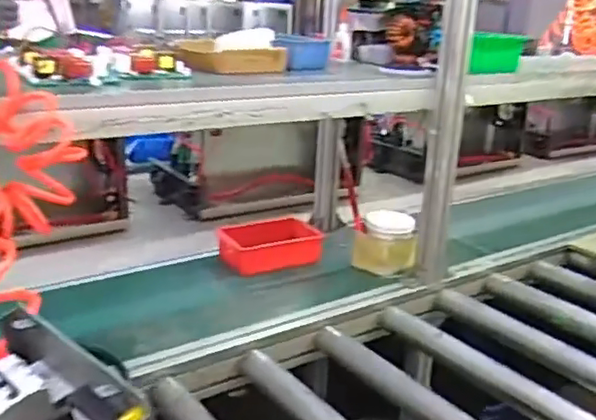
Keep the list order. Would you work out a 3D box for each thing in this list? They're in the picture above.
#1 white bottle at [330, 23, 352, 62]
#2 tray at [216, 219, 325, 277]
[{"bbox_3d":[0.093,-0.351,1.337,0.039,0.077,0.038,3,19,0],"label":"white bottle"},{"bbox_3d":[-0.052,0.077,1.319,0.212,0.068,0.106,-7,21,-26],"label":"tray"}]

